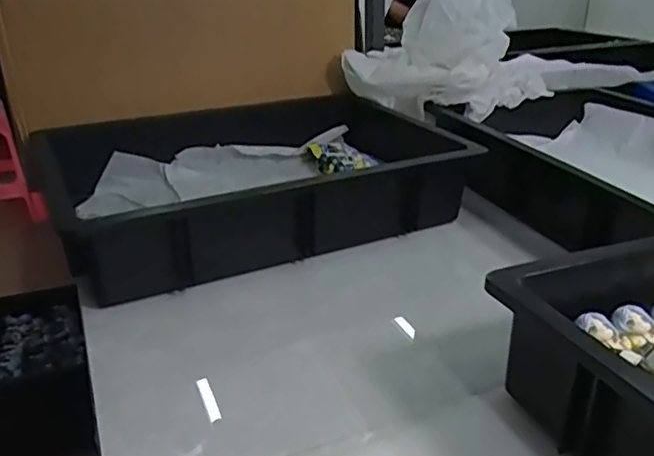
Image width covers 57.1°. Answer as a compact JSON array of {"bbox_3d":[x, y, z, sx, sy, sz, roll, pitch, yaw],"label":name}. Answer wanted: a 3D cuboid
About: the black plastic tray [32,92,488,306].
[{"bbox_3d":[-0.089,-0.055,0.707,0.430,0.100,0.304,-15,29,-26],"label":"black plastic tray"}]

